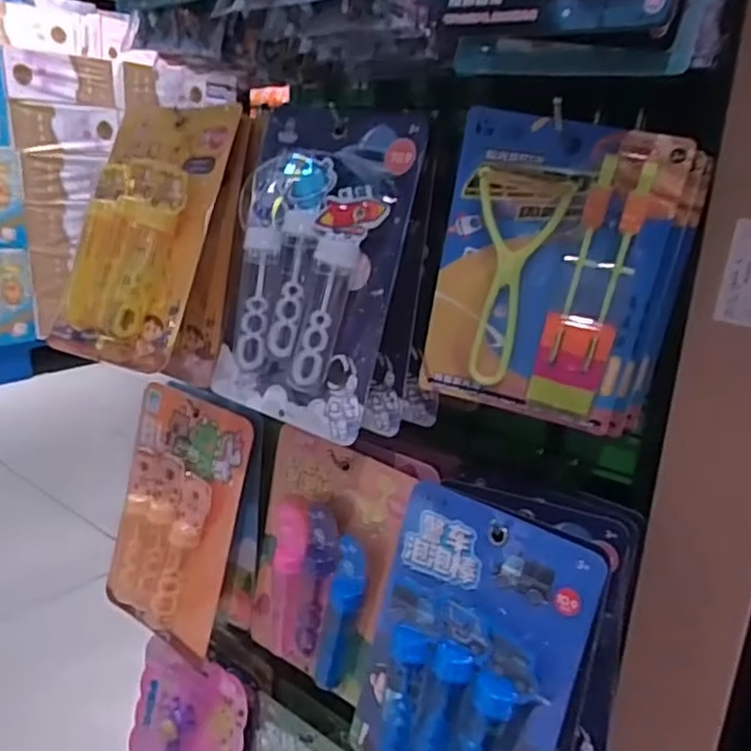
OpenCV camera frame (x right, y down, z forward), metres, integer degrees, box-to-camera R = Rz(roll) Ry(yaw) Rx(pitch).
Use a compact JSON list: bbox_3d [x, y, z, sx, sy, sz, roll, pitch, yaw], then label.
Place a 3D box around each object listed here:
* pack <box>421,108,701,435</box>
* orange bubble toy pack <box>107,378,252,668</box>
[{"bbox_3d":[0.104,-0.059,0.413,0.131,0.174,0.028,15,22,18],"label":"pack"},{"bbox_3d":[-0.181,0.123,0.598,0.142,0.204,0.020,15,2,30],"label":"orange bubble toy pack"}]

